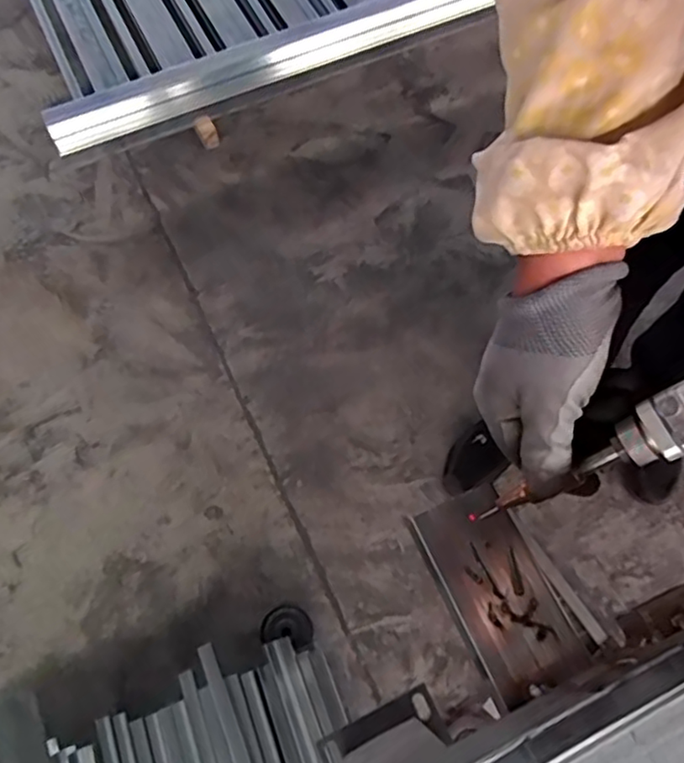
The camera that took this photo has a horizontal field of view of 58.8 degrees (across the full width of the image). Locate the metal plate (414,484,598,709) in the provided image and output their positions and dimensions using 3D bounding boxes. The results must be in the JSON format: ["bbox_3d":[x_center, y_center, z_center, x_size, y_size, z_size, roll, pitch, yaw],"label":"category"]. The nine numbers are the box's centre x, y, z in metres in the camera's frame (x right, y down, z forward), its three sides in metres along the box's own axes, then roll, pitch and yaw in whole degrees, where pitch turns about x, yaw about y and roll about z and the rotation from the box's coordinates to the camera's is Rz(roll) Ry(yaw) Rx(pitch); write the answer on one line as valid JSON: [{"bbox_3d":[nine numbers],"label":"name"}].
[{"bbox_3d":[0.096,0.126,0.372,0.057,0.006,0.117,-22,67,-9],"label":"metal plate"}]

